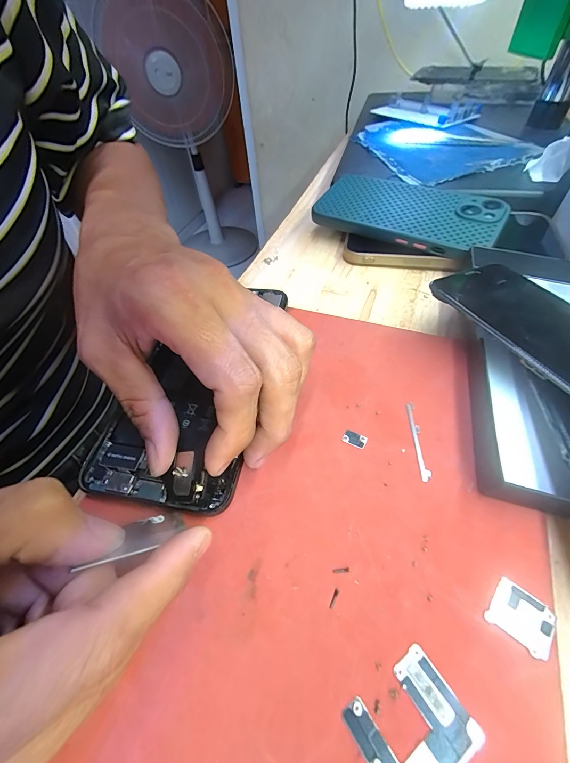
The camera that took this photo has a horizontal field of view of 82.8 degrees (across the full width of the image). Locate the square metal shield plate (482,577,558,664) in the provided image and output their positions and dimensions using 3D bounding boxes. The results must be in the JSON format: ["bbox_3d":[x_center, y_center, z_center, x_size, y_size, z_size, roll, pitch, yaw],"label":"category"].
[{"bbox_3d":[0.084,0.082,0.113,0.019,0.004,0.017,33,62,27],"label":"square metal shield plate"}]

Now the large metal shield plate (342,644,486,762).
[{"bbox_3d":[0.039,0.106,0.099,0.033,0.004,0.028,-31,55,-18],"label":"large metal shield plate"}]

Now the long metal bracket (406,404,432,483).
[{"bbox_3d":[0.066,0.028,0.159,0.004,0.004,0.042,-1,52,5],"label":"long metal bracket"}]

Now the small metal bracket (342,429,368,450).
[{"bbox_3d":[0.035,0.029,0.163,0.012,0.004,0.007,23,63,22],"label":"small metal bracket"}]

